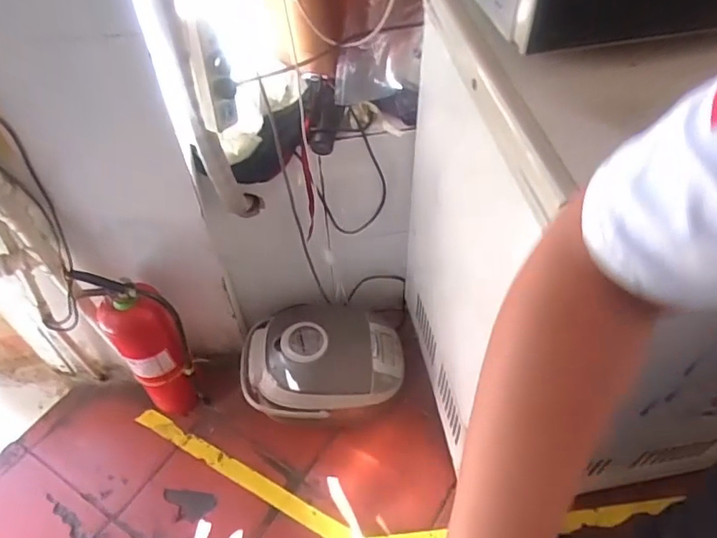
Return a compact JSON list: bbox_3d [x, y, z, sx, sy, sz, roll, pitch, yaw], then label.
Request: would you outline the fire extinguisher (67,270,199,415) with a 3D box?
[{"bbox_3d":[-0.470,0.160,1.264,0.166,0.417,0.129,27,56,22],"label":"fire extinguisher"}]

